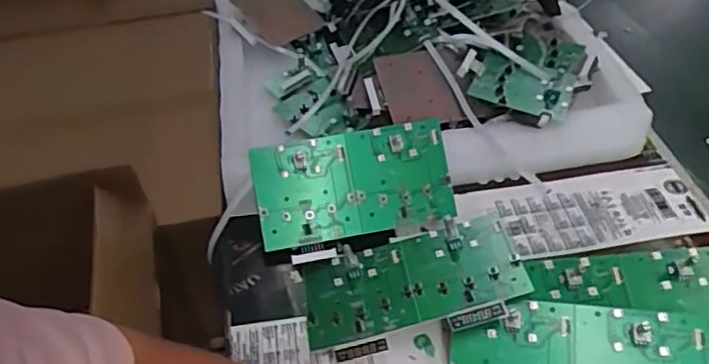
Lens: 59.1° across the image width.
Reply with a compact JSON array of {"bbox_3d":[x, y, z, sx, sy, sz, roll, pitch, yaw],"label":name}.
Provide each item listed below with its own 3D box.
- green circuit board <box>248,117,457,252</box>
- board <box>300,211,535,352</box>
[{"bbox_3d":[-0.001,0.001,0.489,0.150,0.012,0.081,-10,83,-4],"label":"green circuit board"},{"bbox_3d":[0.038,0.067,0.440,0.151,0.011,0.081,-15,40,6],"label":"board"}]

